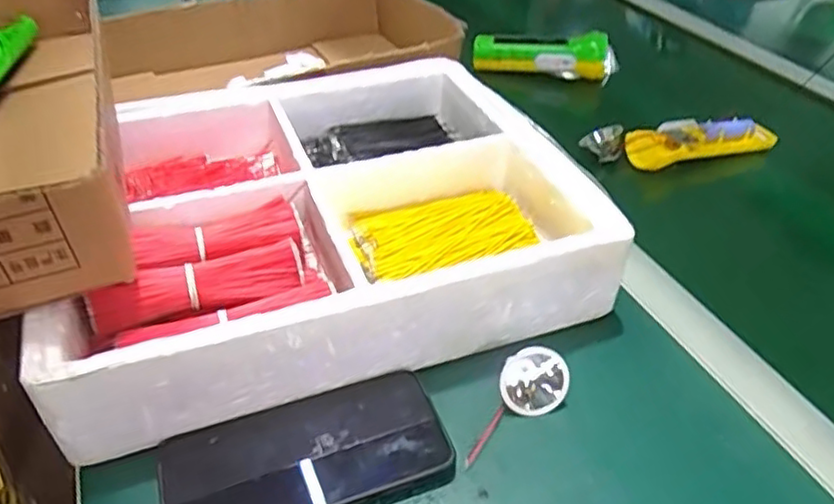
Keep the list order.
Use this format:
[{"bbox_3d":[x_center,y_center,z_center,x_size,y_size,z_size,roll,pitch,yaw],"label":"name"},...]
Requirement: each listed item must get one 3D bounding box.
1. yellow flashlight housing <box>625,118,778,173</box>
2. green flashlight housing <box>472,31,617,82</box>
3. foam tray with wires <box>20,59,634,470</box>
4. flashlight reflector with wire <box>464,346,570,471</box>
[{"bbox_3d":[0.294,-0.116,0.687,0.162,0.032,0.043,-12,40,-16],"label":"yellow flashlight housing"},{"bbox_3d":[0.163,-0.256,0.846,0.176,0.058,0.063,6,39,6],"label":"green flashlight housing"},{"bbox_3d":[-0.081,-0.031,0.536,0.379,0.083,0.317,-12,41,-16],"label":"foam tray with wires"},{"bbox_3d":[0.058,0.101,0.425,0.040,0.032,0.090,31,61,33],"label":"flashlight reflector with wire"}]

